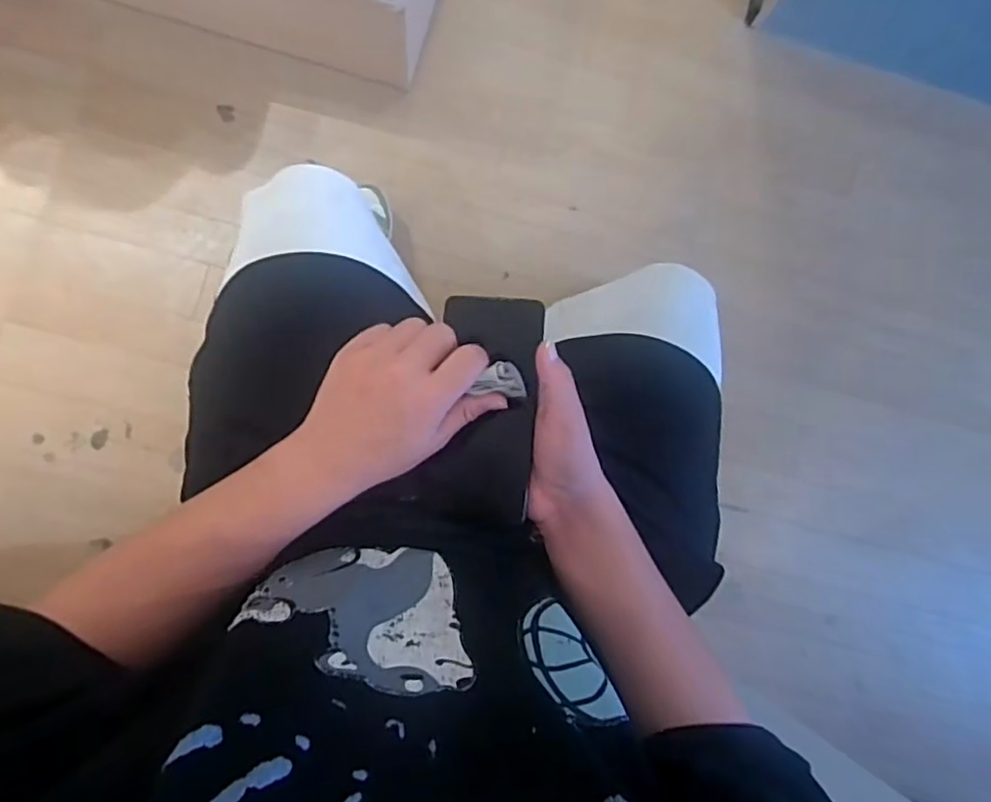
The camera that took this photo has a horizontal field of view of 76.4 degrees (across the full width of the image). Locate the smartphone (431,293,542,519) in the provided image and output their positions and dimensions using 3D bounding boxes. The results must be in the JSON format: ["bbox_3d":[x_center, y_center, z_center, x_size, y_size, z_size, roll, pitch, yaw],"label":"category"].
[{"bbox_3d":[-0.007,0.006,0.473,0.073,0.011,0.164,6,95,8],"label":"smartphone"}]

